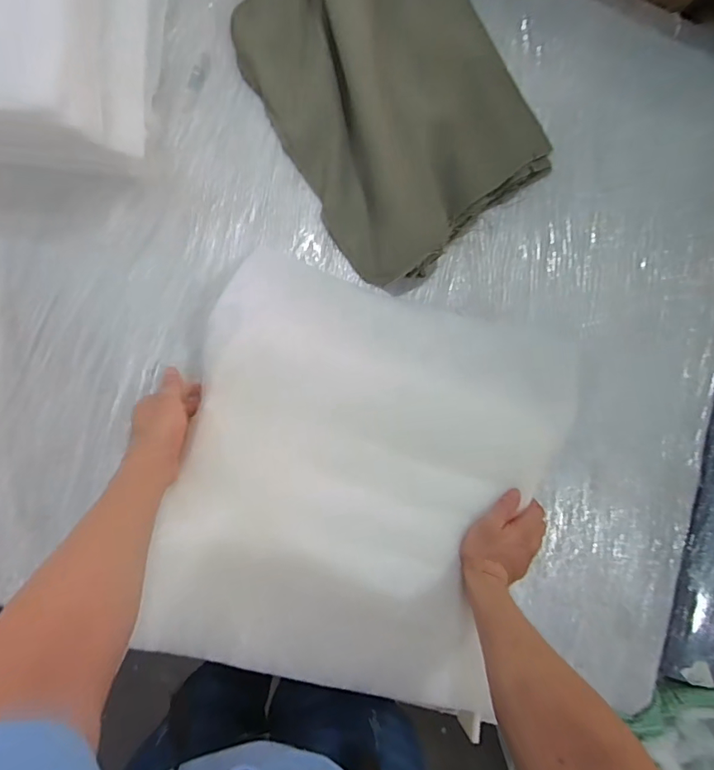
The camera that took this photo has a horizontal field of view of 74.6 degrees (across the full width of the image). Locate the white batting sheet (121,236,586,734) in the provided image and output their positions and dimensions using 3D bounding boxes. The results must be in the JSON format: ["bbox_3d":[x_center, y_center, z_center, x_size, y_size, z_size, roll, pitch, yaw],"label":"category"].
[{"bbox_3d":[0.029,0.113,0.617,0.491,0.082,0.495,18,85,-8],"label":"white batting sheet"}]

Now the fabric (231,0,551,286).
[{"bbox_3d":[0.064,-0.443,0.677,0.379,0.052,0.517,-28,92,-10],"label":"fabric"}]

